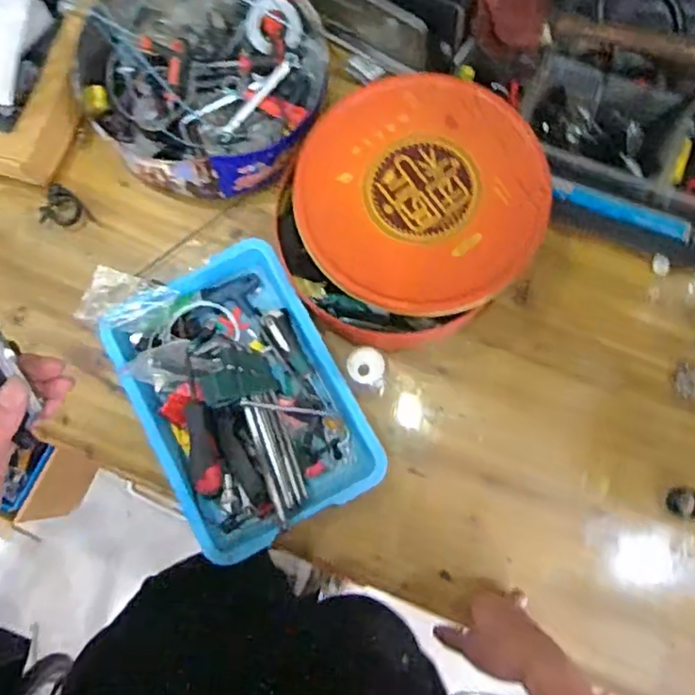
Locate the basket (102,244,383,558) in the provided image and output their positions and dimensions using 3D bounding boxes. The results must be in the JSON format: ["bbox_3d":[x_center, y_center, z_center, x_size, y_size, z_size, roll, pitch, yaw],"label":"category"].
[{"bbox_3d":[-0.122,0.055,0.707,0.222,0.069,0.321,-29,80,-5],"label":"basket"}]

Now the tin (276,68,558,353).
[{"bbox_3d":[0.074,-0.147,0.708,0.264,0.111,0.282,0,79,1],"label":"tin"}]

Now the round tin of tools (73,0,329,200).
[{"bbox_3d":[-0.186,-0.347,0.760,0.307,0.092,0.298,0,79,1],"label":"round tin of tools"}]

